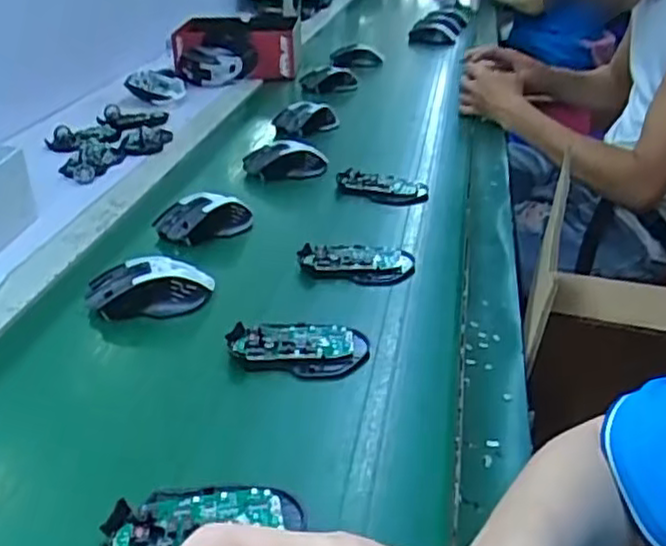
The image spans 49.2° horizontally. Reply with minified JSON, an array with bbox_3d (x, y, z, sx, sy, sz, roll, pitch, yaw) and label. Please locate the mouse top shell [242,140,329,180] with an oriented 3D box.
[{"bbox_3d":[-0.064,-0.154,0.978,0.109,0.034,0.069,0,29,-1],"label":"mouse top shell"}]

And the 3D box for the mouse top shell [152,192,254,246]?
[{"bbox_3d":[-0.145,-0.061,0.820,0.110,0.038,0.071,-6,29,-10],"label":"mouse top shell"}]

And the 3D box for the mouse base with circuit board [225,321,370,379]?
[{"bbox_3d":[-0.030,0.058,0.609,0.114,0.019,0.059,3,29,6],"label":"mouse base with circuit board"}]

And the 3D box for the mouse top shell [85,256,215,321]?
[{"bbox_3d":[-0.172,0.013,0.682,0.112,0.037,0.061,-3,29,-6],"label":"mouse top shell"}]

